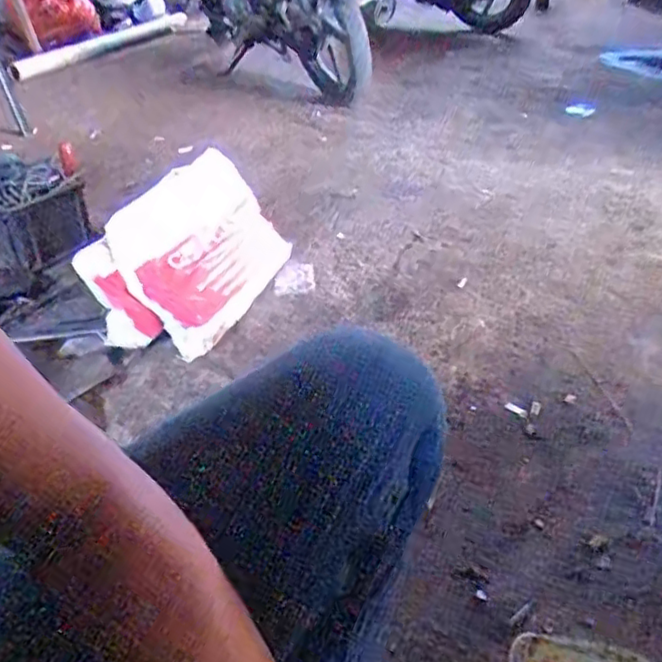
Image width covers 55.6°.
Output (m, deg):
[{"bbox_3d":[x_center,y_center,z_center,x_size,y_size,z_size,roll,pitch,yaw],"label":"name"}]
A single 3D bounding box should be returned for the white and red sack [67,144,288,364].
[{"bbox_3d":[-0.295,-0.180,1.375,0.337,0.144,0.519,33,47,-8],"label":"white and red sack"}]

